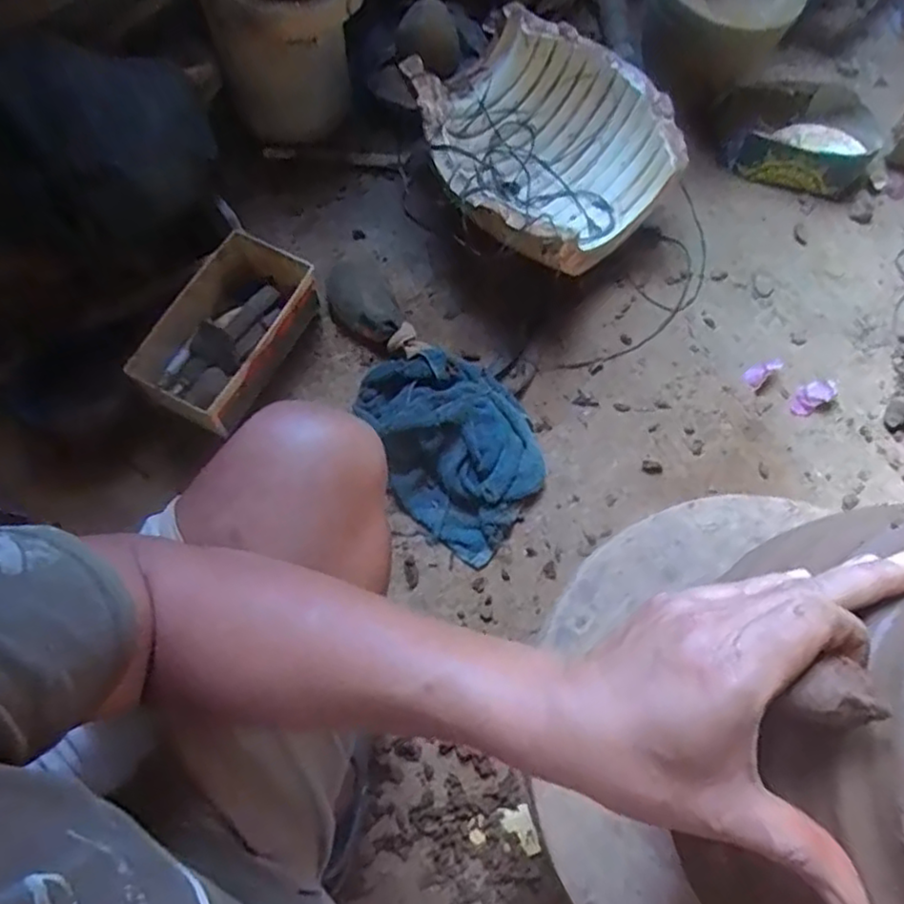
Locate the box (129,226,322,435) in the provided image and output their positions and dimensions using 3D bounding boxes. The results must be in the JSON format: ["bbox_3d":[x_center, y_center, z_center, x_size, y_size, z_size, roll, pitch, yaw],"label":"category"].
[{"bbox_3d":[-0.285,-0.155,0.867,0.131,0.088,0.247,26,73,7],"label":"box"}]

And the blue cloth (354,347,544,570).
[{"bbox_3d":[0.003,-0.016,0.857,0.200,0.077,0.276,-37,76,-13],"label":"blue cloth"}]

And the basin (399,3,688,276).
[{"bbox_3d":[0.120,-0.418,0.954,0.322,0.181,0.326,1,70,-4],"label":"basin"}]

